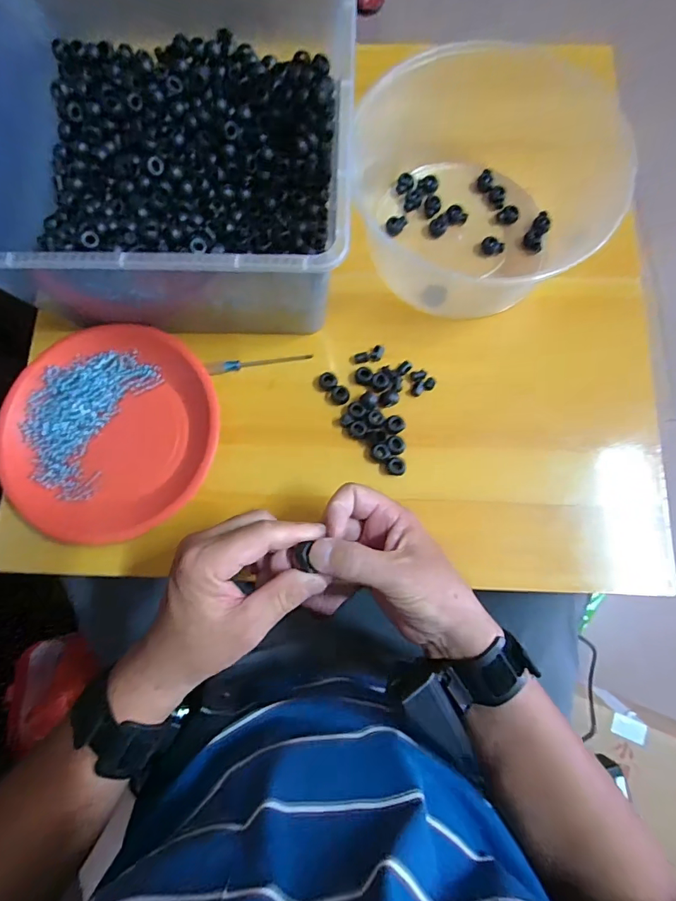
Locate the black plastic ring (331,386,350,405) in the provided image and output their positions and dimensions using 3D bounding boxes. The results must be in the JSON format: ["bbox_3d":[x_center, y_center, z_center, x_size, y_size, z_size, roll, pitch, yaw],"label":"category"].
[{"bbox_3d":[0.003,-0.053,0.420,0.017,0.011,0.017,0,77,1],"label":"black plastic ring"}]

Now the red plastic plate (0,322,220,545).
[{"bbox_3d":[-0.210,-0.016,0.414,0.191,0.035,0.195,0,77,1],"label":"red plastic plate"}]

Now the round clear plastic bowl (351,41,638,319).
[{"bbox_3d":[0.140,-0.253,0.420,0.211,0.121,0.198,0,77,1],"label":"round clear plastic bowl"}]

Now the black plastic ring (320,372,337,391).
[{"bbox_3d":[-0.009,-0.066,0.424,0.017,0.013,0.014,1,77,1],"label":"black plastic ring"}]

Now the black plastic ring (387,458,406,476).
[{"bbox_3d":[0.053,0.014,0.404,0.016,0.010,0.014,17,78,4],"label":"black plastic ring"}]

